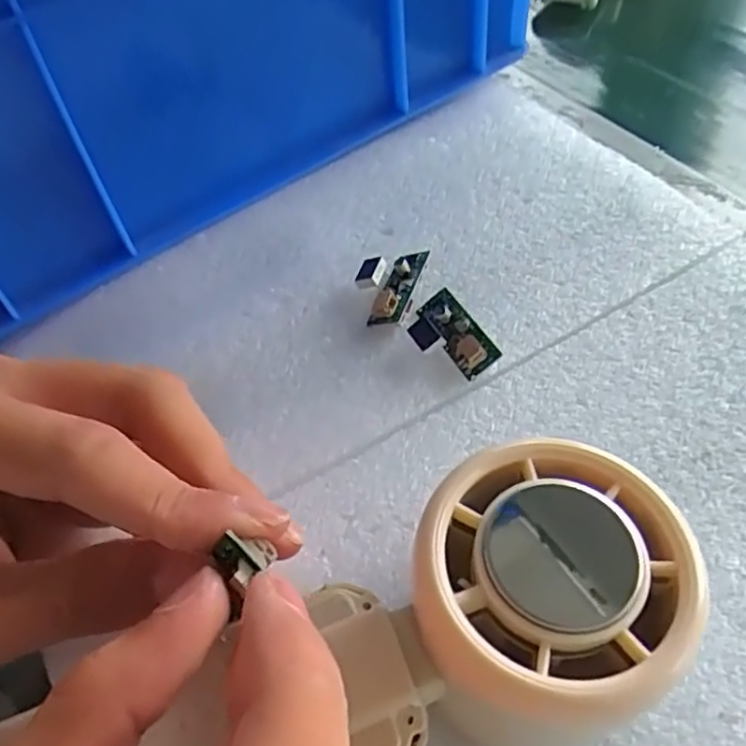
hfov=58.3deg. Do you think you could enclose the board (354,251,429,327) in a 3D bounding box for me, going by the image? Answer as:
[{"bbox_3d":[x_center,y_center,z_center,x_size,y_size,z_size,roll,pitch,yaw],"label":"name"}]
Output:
[{"bbox_3d":[0.005,-0.032,0.251,0.022,0.009,0.036,14,54,16],"label":"board"}]

